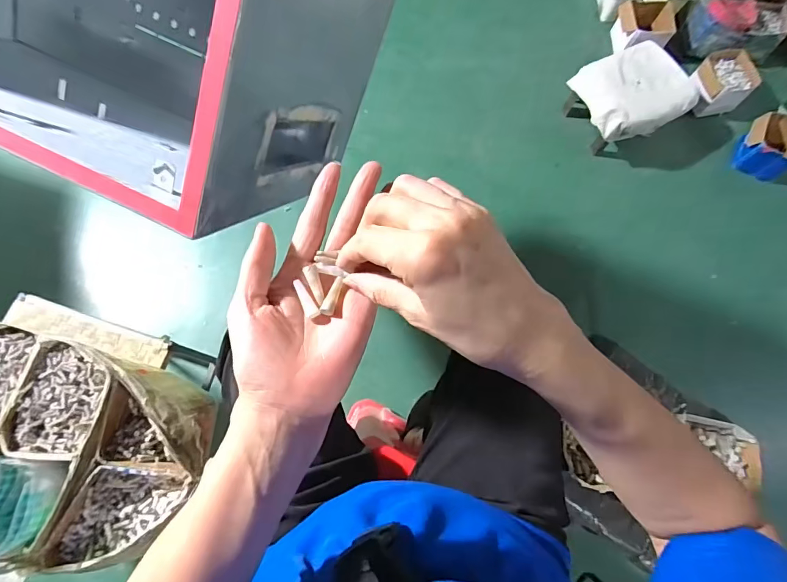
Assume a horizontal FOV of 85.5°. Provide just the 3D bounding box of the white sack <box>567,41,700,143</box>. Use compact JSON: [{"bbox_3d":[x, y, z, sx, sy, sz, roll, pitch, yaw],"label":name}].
[{"bbox_3d":[0.686,-0.575,1.210,0.300,0.104,0.244,-25,76,-9],"label":"white sack"}]

